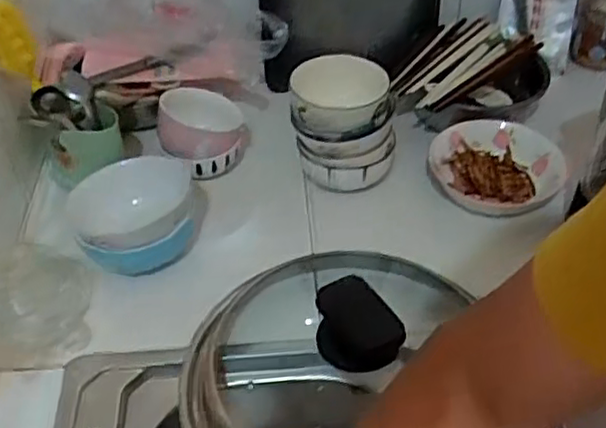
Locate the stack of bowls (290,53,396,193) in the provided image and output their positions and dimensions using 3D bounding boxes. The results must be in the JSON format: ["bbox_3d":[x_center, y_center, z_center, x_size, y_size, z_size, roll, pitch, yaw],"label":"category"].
[{"bbox_3d":[0.047,-0.110,0.885,0.123,0.142,0.109,-9,44,-9],"label":"stack of bowls"}]

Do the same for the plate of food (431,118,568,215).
[{"bbox_3d":[0.250,-0.060,0.902,0.172,0.033,0.150,-2,43,-1],"label":"plate of food"}]

